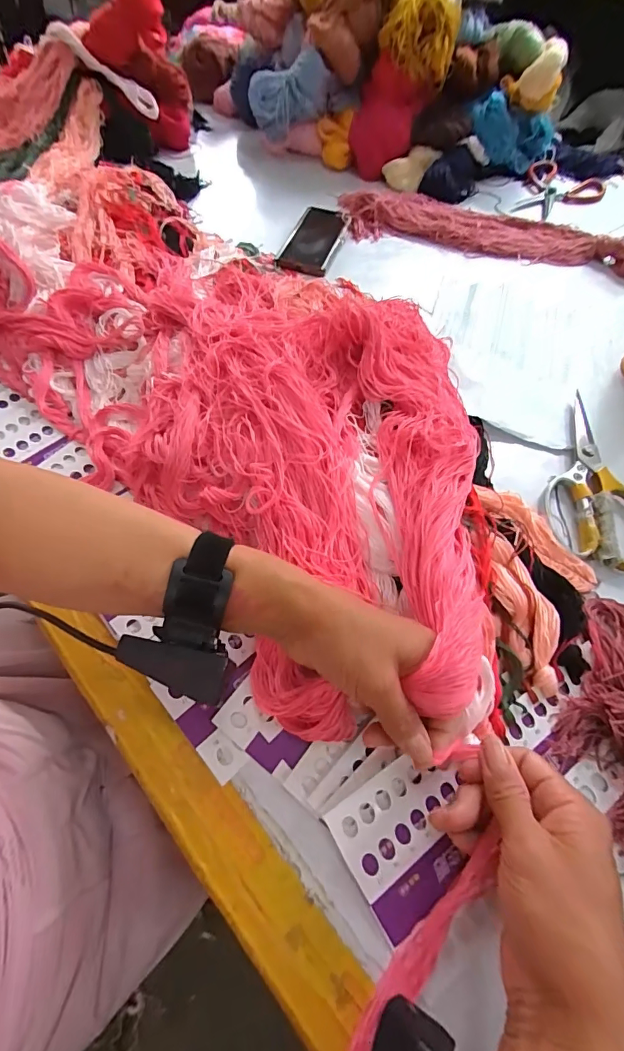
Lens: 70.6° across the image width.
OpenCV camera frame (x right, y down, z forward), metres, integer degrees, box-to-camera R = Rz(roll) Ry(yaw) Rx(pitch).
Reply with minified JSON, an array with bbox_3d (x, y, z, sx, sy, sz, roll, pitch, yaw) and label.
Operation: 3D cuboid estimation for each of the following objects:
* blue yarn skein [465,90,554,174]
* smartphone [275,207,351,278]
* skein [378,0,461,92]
[{"bbox_3d":[0.353,-0.681,0.772,0.206,0.077,0.050,-3,58,-26],"label":"blue yarn skein"},{"bbox_3d":[0.004,-0.421,0.645,0.077,0.013,0.183,15,59,5],"label":"smartphone"},{"bbox_3d":[0.164,-0.759,0.671,0.113,0.104,0.097,10,59,2],"label":"skein"}]

